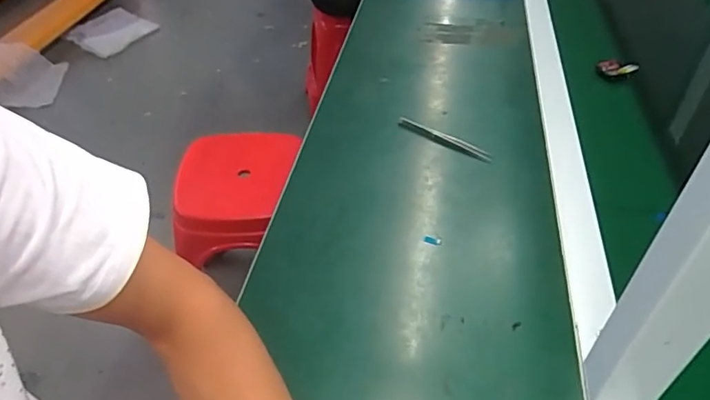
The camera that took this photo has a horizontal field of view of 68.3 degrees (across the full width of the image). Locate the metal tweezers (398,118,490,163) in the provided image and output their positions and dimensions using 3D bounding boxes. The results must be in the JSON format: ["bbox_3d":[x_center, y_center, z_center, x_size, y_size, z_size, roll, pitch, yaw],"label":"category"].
[{"bbox_3d":[0.112,-0.077,0.655,0.130,0.005,0.018,28,51,28],"label":"metal tweezers"}]

